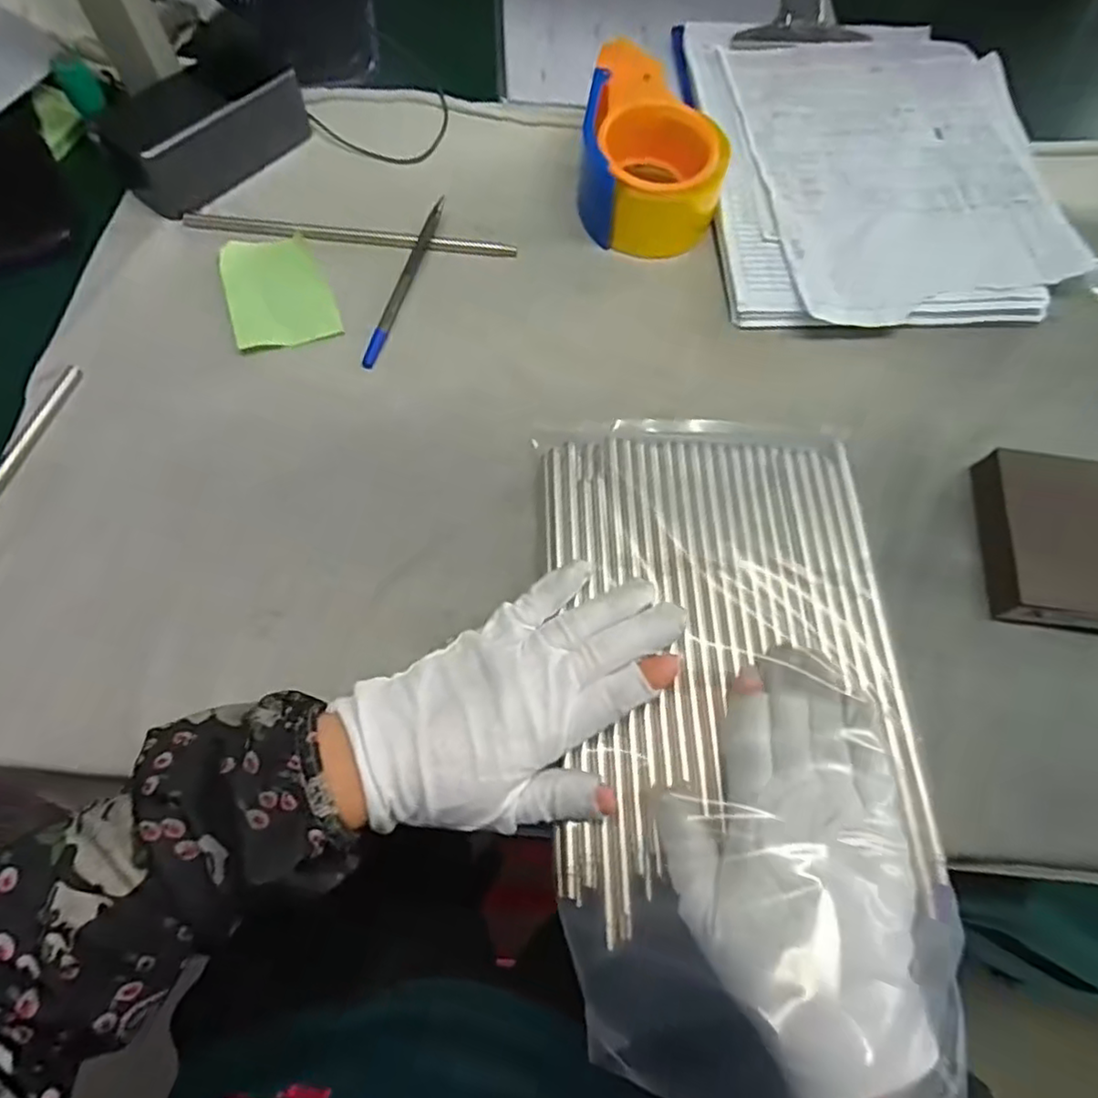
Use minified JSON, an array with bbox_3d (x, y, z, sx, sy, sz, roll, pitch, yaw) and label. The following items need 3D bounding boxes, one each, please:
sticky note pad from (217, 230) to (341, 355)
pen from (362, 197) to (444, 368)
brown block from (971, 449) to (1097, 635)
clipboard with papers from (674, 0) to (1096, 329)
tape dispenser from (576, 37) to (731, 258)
[{"bbox_3d":[-0.177,-0.168,0.416,0.061,0.005,0.091,-19,70,-10],"label":"sticky note pad"},{"bbox_3d":[-0.093,-0.180,0.423,0.009,0.005,0.141,16,68,4],"label":"pen"},{"bbox_3d":[0.282,-0.006,0.356,0.069,0.024,0.097,8,68,1],"label":"brown block"},{"bbox_3d":[0.239,-0.301,0.482,0.244,0.017,0.328,-1,68,-3],"label":"clipboard with papers"},{"bbox_3d":[0.071,-0.272,0.441,0.097,0.053,0.127,10,68,1],"label":"tape dispenser"}]

